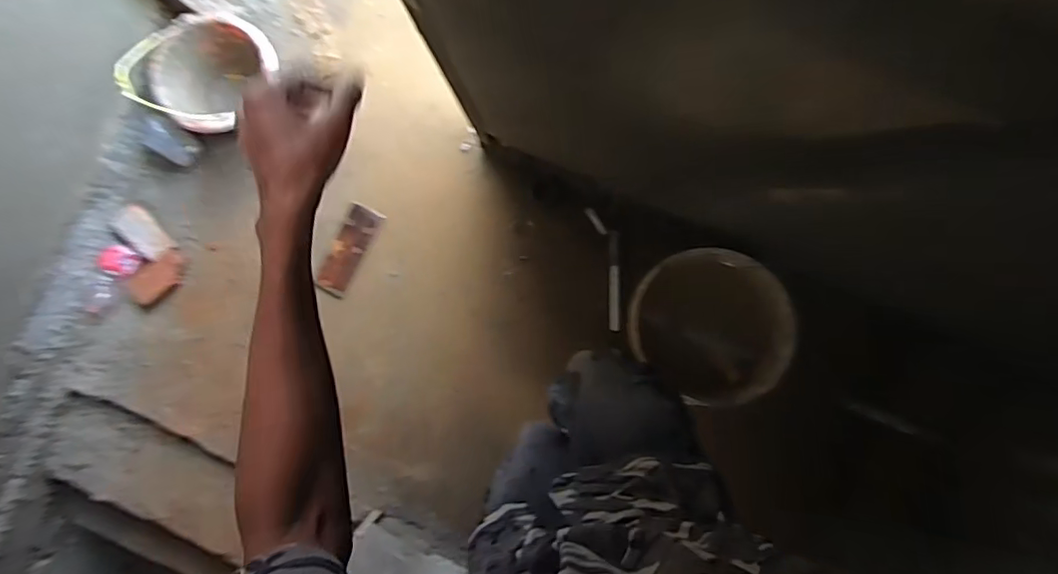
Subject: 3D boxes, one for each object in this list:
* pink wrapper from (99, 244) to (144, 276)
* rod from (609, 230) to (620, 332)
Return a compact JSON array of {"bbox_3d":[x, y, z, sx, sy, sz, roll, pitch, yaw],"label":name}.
[{"bbox_3d":[-1.089,-0.071,1.539,0.081,0.053,0.084,9,88,6],"label":"pink wrapper"},{"bbox_3d":[0.223,-0.015,1.507,0.028,0.018,0.256,0,87,5],"label":"rod"}]

